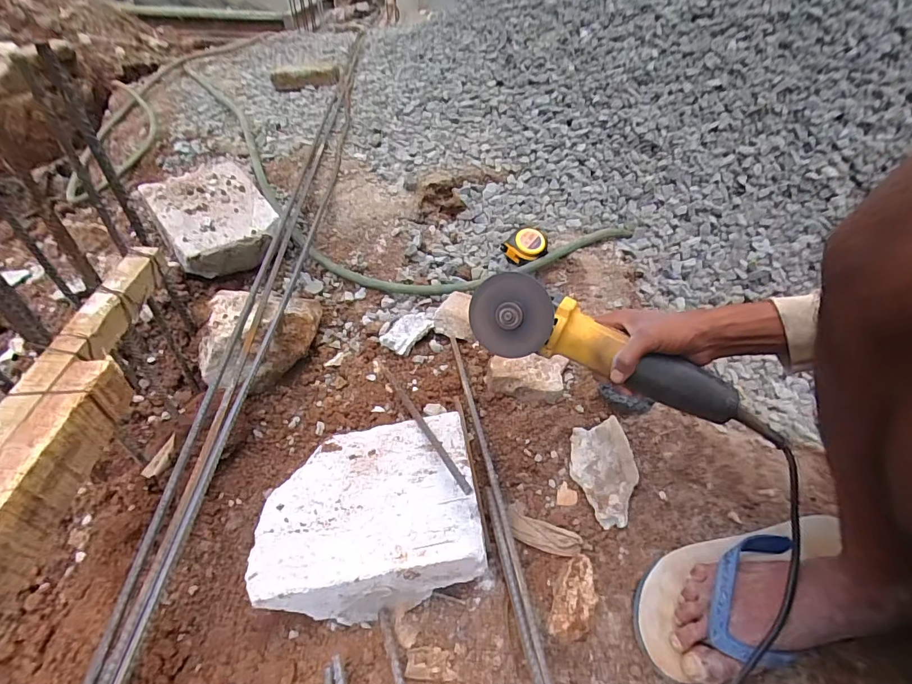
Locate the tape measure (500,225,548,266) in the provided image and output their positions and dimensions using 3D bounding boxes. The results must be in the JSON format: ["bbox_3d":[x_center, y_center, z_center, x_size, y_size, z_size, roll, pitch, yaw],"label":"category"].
[{"bbox_3d":[0.137,-0.190,0.880,0.090,0.057,0.055,9,44,7],"label":"tape measure"}]

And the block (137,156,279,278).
[{"bbox_3d":[-0.451,-0.229,0.820,0.185,0.075,0.219,-29,70,-29],"label":"block"}]

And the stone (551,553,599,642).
[{"bbox_3d":[0.131,0.283,0.483,0.044,0.037,0.091,20,47,18],"label":"stone"}]

